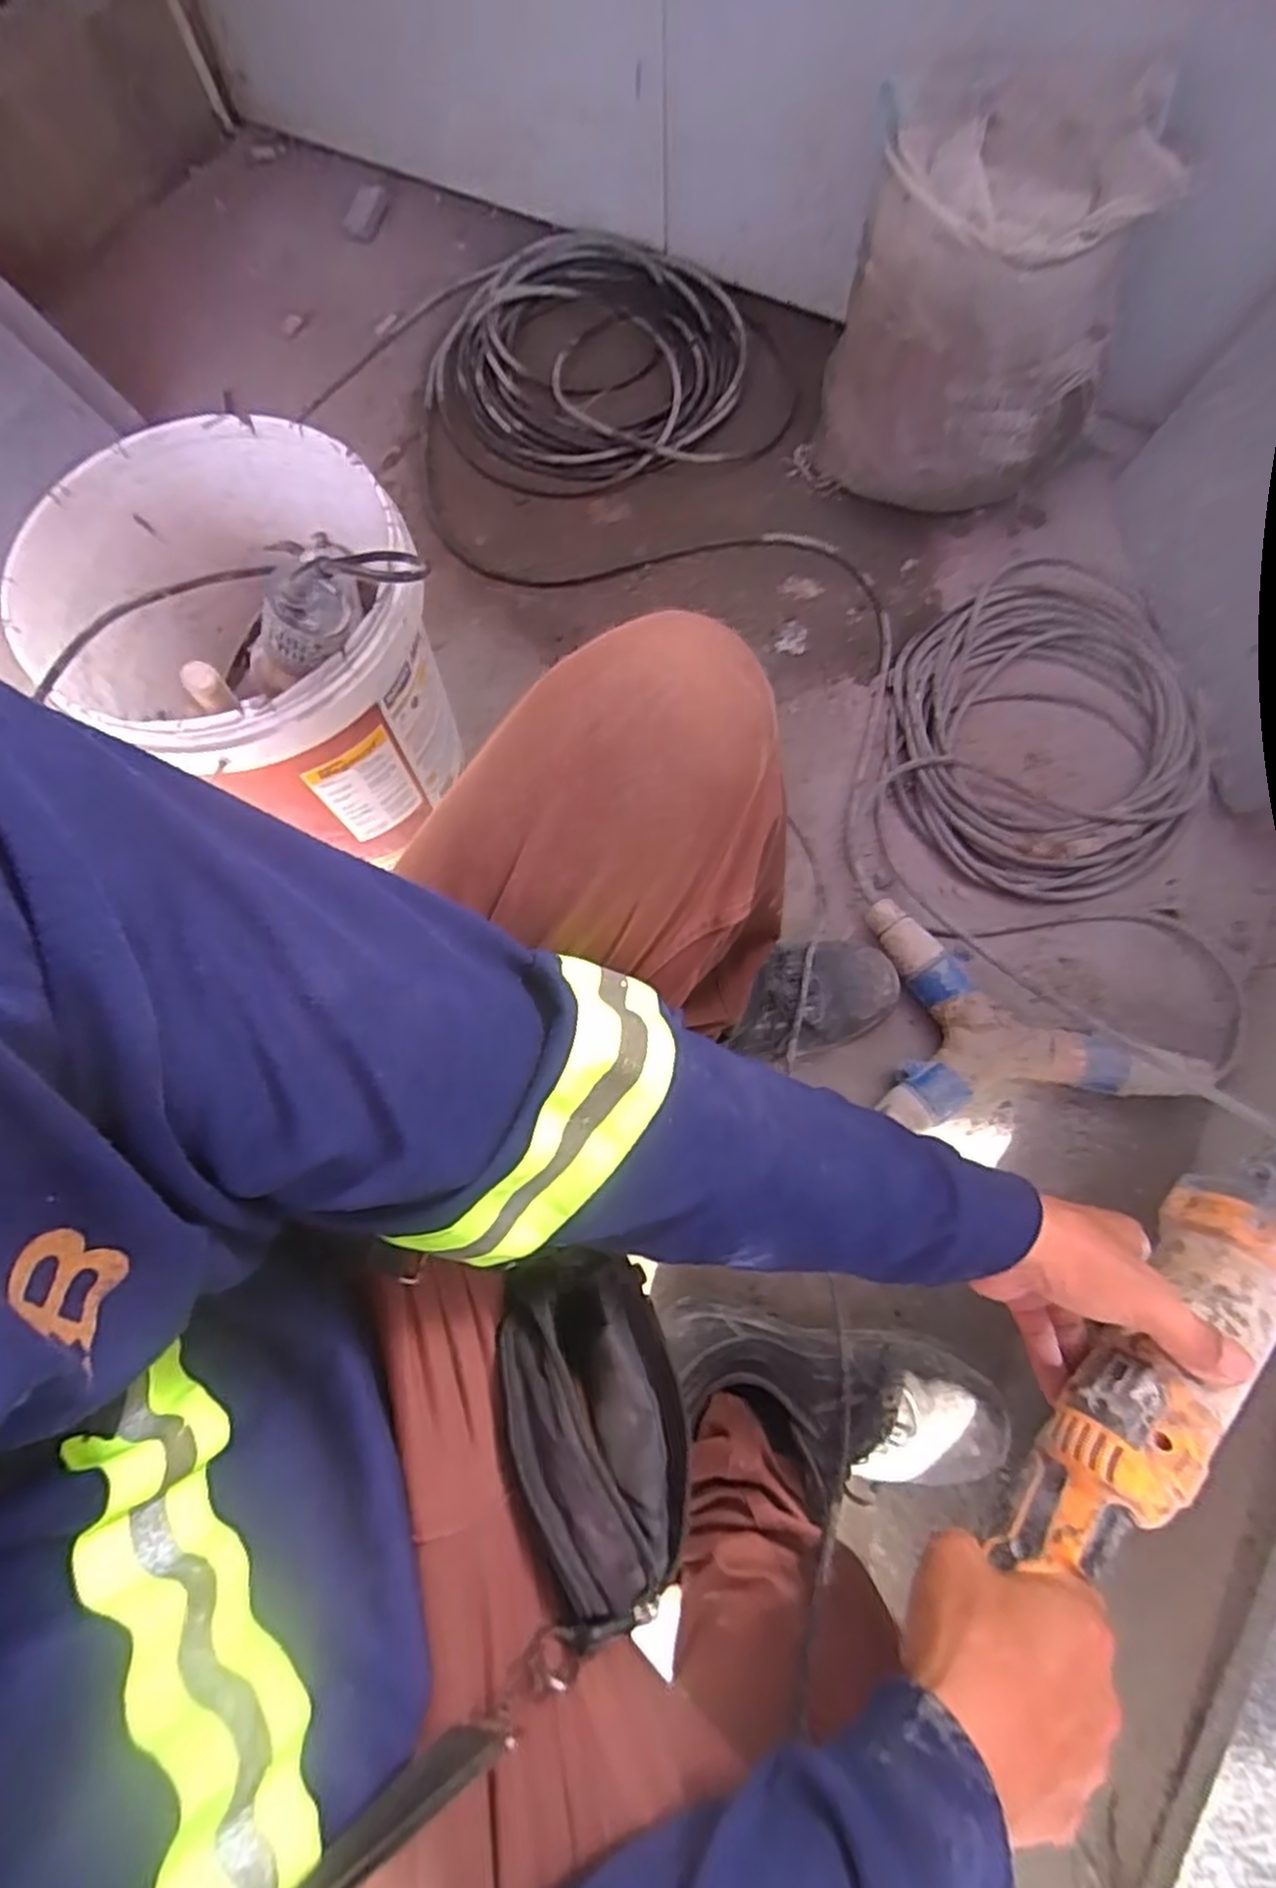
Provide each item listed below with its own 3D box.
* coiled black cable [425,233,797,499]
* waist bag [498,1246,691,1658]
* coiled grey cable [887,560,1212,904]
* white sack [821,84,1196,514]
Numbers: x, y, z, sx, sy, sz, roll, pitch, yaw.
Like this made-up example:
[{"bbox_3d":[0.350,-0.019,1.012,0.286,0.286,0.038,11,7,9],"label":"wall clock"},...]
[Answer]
[{"bbox_3d":[-0.046,-0.816,1.052,0.467,0.067,0.440,-4,70,-2],"label":"coiled black cable"},{"bbox_3d":[-0.016,0.218,0.345,0.039,0.092,0.156,-22,73,36],"label":"waist bag"},{"bbox_3d":[0.456,-0.264,0.862,0.324,0.045,0.437,7,70,2],"label":"coiled grey cable"},{"bbox_3d":[0.375,-0.681,0.834,0.284,0.299,0.264,19,71,6],"label":"white sack"}]

